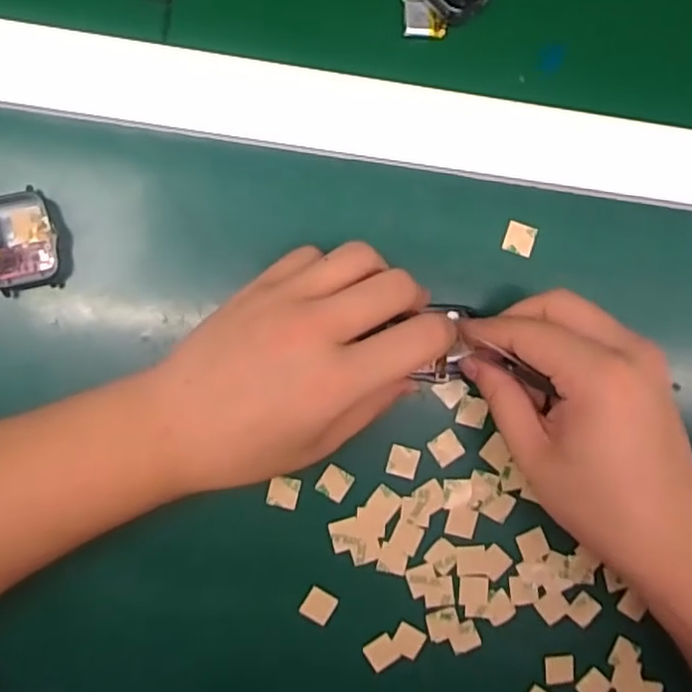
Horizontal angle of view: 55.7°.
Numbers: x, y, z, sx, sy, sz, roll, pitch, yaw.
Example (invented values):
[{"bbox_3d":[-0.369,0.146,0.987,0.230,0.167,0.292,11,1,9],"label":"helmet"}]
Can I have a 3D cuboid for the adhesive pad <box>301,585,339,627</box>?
[{"bbox_3d":[-0.014,0.136,0.341,0.016,0.004,0.016,34,87,-5],"label":"adhesive pad"}]

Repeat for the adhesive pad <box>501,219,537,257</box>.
[{"bbox_3d":[0.091,-0.056,0.343,0.016,0.004,0.016,19,90,-5],"label":"adhesive pad"}]

